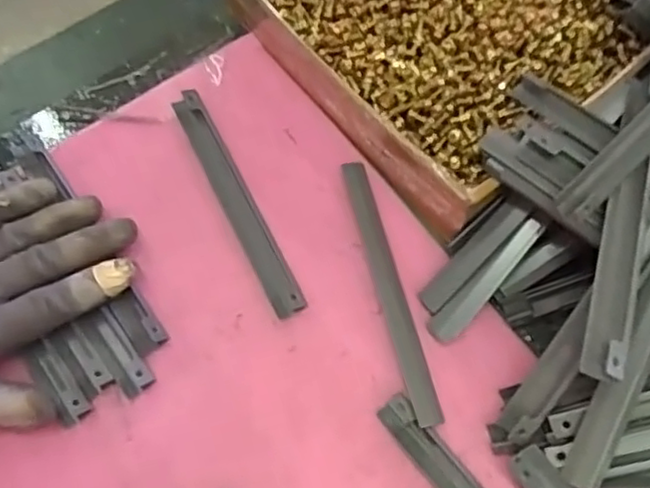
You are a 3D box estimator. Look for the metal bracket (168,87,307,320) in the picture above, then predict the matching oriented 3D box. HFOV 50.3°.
[{"bbox_3d":[-0.050,-0.025,0.388,0.017,0.011,0.147,-25,71,-10],"label":"metal bracket"}]

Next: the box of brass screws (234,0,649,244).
[{"bbox_3d":[0.068,-0.132,0.404,0.188,0.059,0.212,-34,73,-12],"label":"box of brass screws"}]

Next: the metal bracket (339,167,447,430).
[{"bbox_3d":[0.035,0.024,0.369,0.014,0.013,0.145,-14,70,-6],"label":"metal bracket"}]

